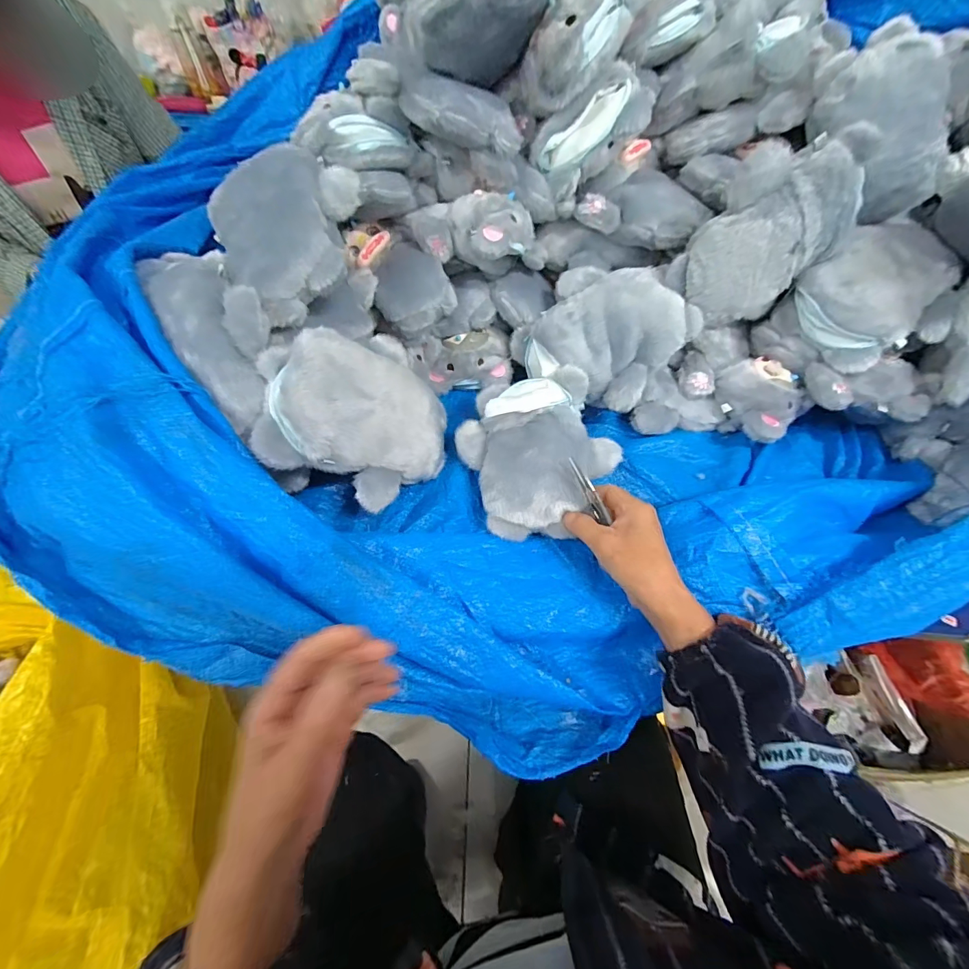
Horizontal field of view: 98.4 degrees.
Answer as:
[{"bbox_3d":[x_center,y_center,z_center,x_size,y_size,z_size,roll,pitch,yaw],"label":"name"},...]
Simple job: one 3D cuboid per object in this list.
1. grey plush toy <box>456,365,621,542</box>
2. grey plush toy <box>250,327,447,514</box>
[{"bbox_3d":[0.053,-0.043,0.427,0.140,0.062,0.185,-16,57,-13],"label":"grey plush toy"},{"bbox_3d":[-0.130,-0.067,0.427,0.100,0.192,0.177,-4,65,42],"label":"grey plush toy"}]

